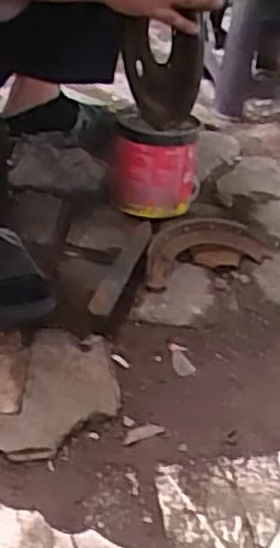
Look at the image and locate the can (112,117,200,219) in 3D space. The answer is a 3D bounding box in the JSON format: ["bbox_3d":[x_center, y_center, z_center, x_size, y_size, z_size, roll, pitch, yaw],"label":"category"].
[{"bbox_3d":[0.023,-0.185,1.272,0.147,0.161,0.138,4,37,-3],"label":"can"}]

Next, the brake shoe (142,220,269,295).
[{"bbox_3d":[0.093,-0.046,1.219,0.237,0.042,0.133,-15,41,-22],"label":"brake shoe"}]

